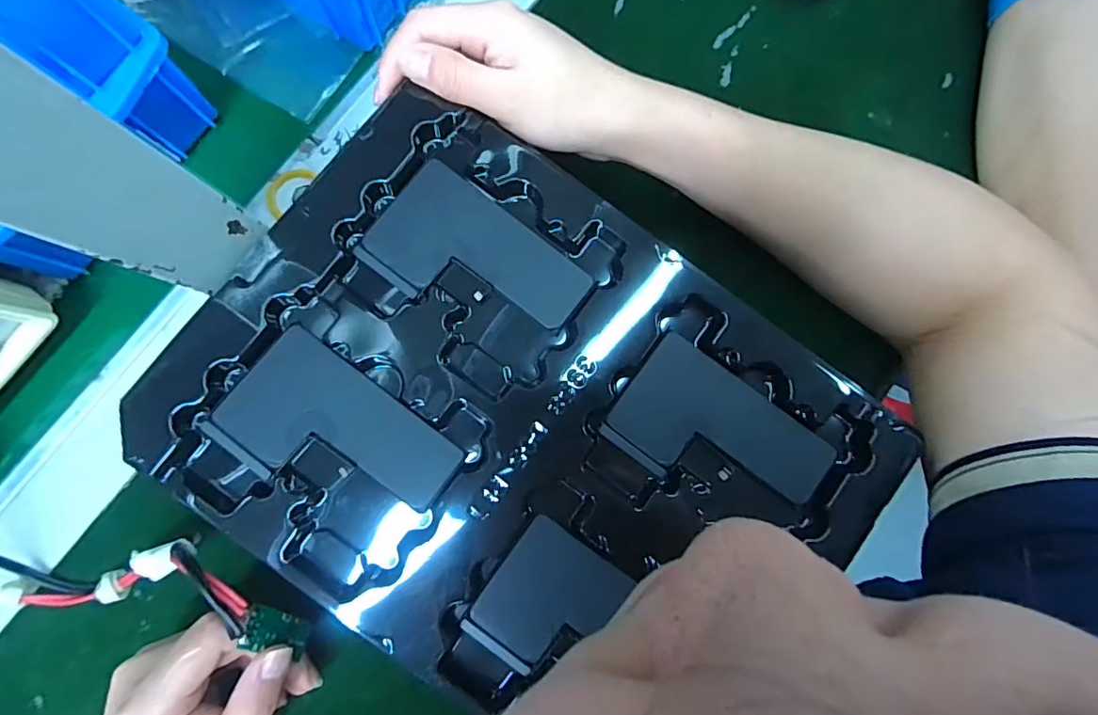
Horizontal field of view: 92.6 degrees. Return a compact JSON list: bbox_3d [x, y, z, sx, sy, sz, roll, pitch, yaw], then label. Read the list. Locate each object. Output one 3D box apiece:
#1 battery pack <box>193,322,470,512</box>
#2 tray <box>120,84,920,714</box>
[{"bbox_3d":[-0.090,0.036,0.227,0.096,0.007,0.056,37,86,0],"label":"battery pack"},{"bbox_3d":[-0.007,0.029,0.230,0.285,0.023,0.210,33,86,0],"label":"tray"}]

